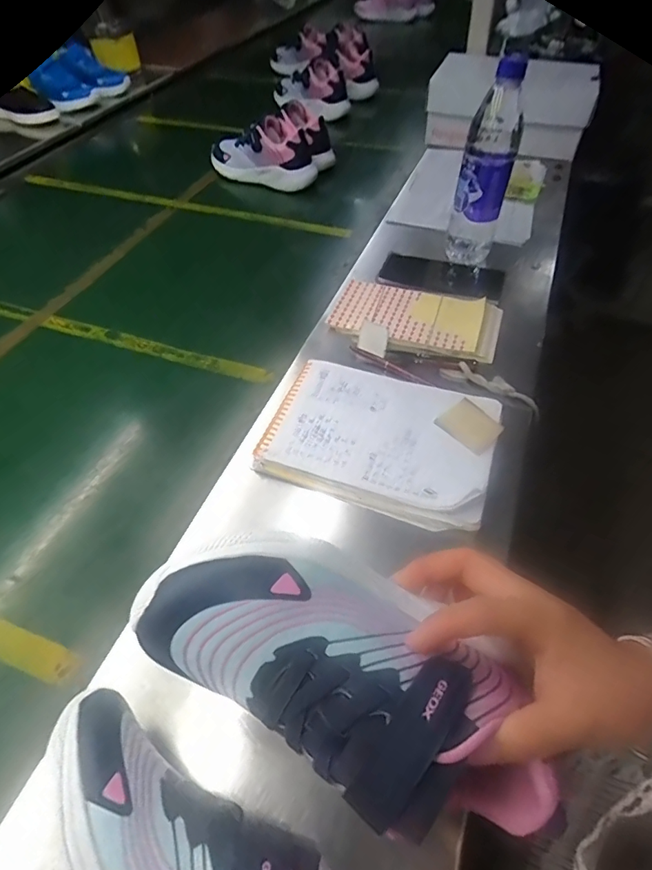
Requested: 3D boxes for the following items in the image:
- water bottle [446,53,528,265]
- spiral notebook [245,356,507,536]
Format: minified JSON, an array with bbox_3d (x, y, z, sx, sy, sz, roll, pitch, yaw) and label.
[{"bbox_3d":[0.195,-0.324,0.602,0.064,0.232,0.066,10,50,9],"label":"water bottle"},{"bbox_3d":[0.052,-0.001,0.480,0.210,0.019,0.158,16,56,15],"label":"spiral notebook"}]

